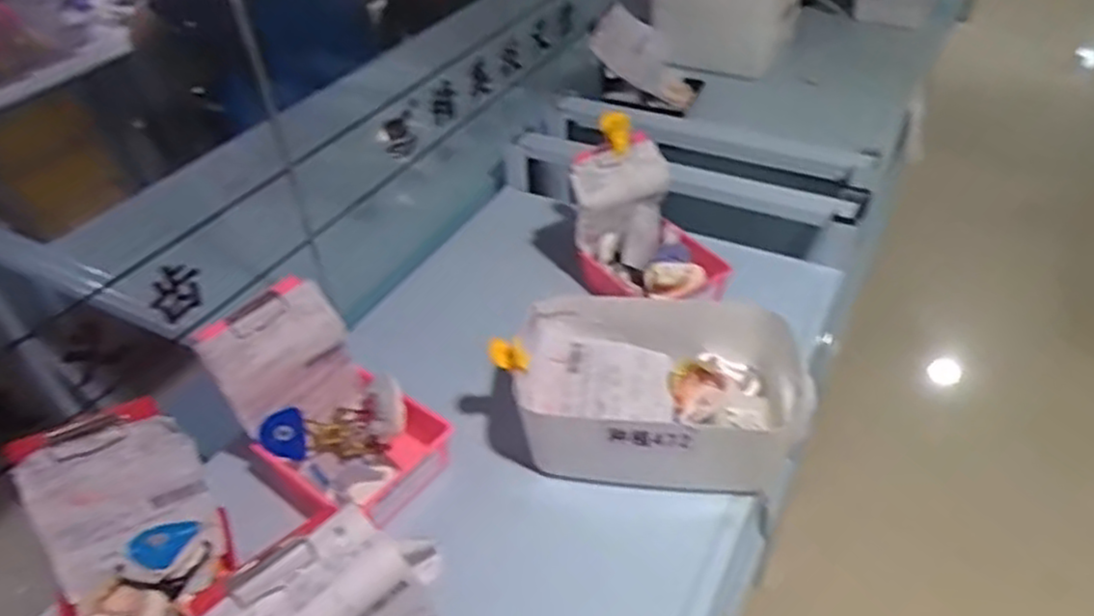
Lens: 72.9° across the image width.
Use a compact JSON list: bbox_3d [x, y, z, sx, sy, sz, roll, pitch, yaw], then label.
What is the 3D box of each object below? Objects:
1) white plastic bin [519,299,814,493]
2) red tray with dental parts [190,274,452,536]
[{"bbox_3d":[0.136,0.089,0.878,0.309,0.115,0.237,1,40,6],"label":"white plastic bin"},{"bbox_3d":[-0.231,0.111,0.828,0.219,0.205,0.143,20,46,26],"label":"red tray with dental parts"}]

